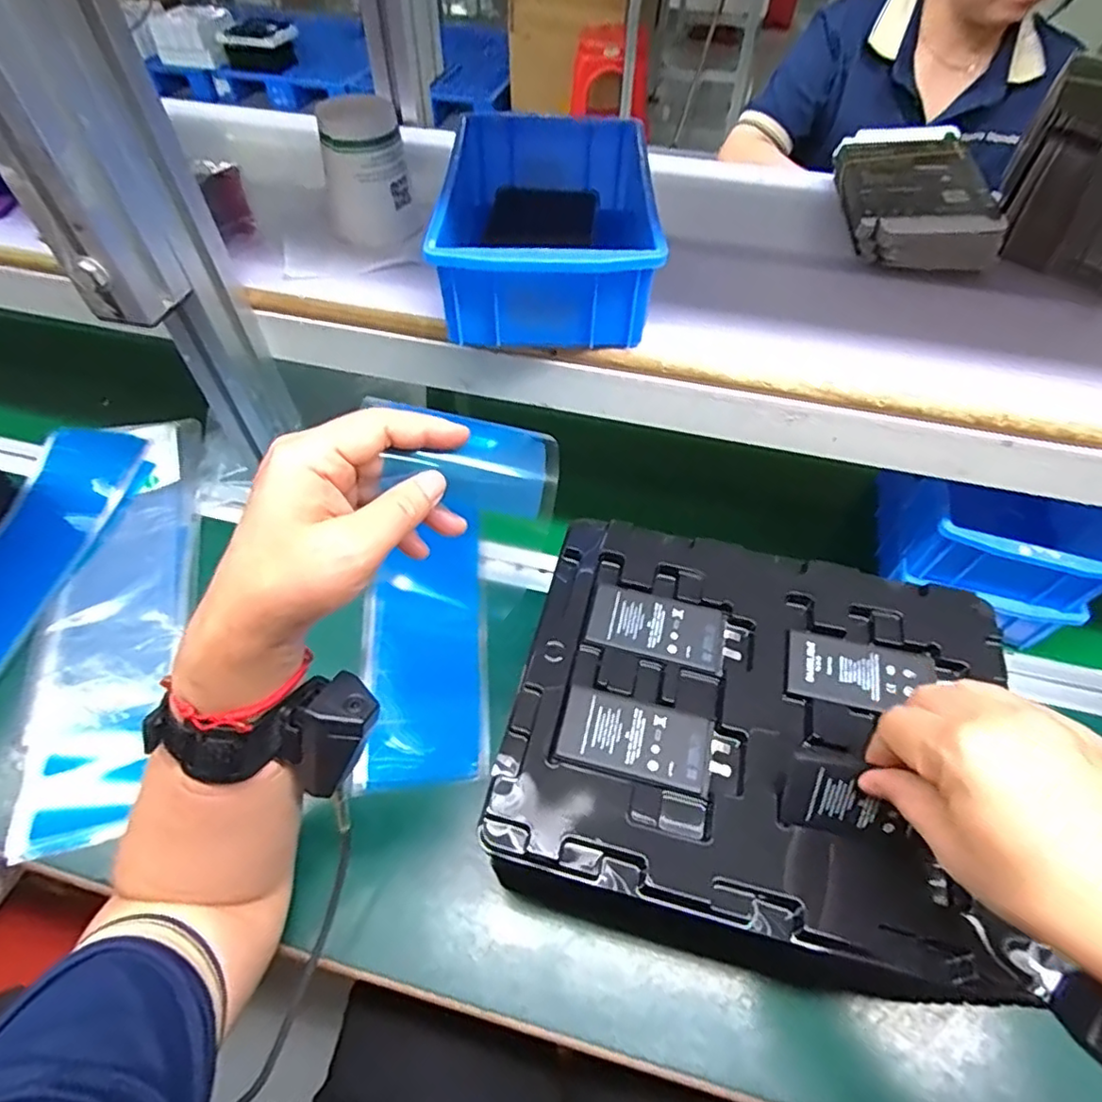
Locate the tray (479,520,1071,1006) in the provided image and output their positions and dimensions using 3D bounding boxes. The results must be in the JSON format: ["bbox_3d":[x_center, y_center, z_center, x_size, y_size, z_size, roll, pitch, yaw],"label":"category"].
[{"bbox_3d":[0.115,0.098,0.347,0.263,0.031,0.231,13,54,8],"label":"tray"}]

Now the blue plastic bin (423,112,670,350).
[{"bbox_3d":[-0.005,-0.216,0.409,0.126,0.064,0.195,0,53,-1],"label":"blue plastic bin"}]

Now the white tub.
[{"bbox_3d":[-0.134,-0.272,0.442,0.060,0.083,0.064,-18,55,-14],"label":"white tub"}]

